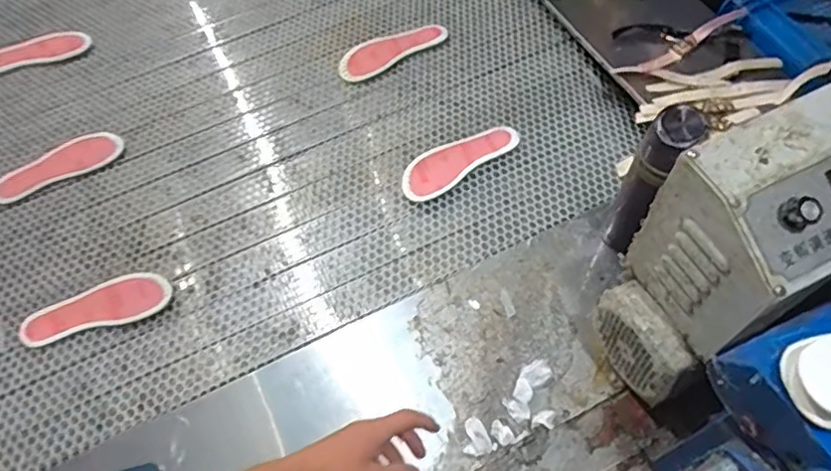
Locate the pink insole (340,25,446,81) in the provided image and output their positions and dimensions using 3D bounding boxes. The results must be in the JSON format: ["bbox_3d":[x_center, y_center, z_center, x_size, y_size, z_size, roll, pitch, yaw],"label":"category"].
[{"bbox_3d":[-0.047,-0.347,1.105,0.208,0.010,0.078,-30,63,-13],"label":"pink insole"}]

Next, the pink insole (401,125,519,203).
[{"bbox_3d":[0.070,-0.131,0.992,0.217,0.016,0.080,-34,64,-14],"label":"pink insole"}]

